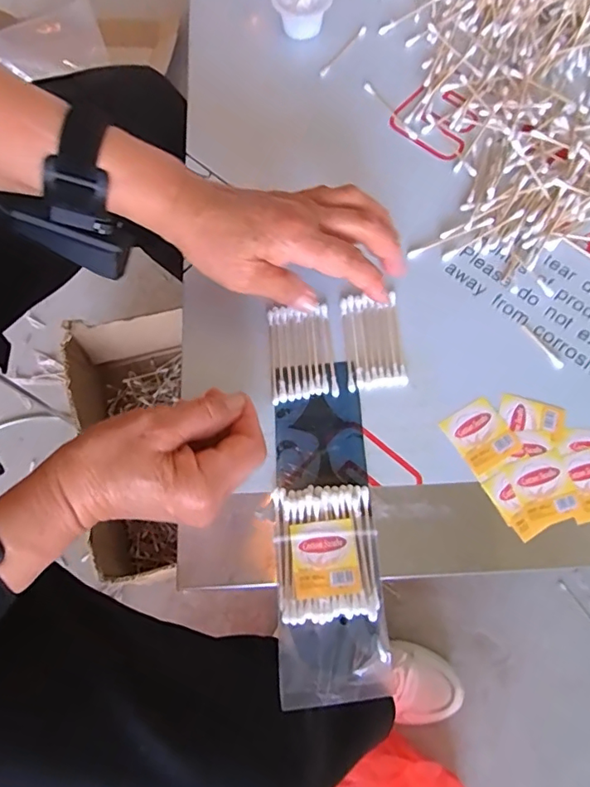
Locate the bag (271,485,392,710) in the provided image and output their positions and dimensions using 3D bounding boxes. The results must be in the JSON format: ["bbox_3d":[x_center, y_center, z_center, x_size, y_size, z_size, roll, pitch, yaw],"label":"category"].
[{"bbox_3d":[0.020,0.119,0.309,0.062,0.011,0.121,-4,71,-1],"label":"bag"}]

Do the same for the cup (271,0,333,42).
[{"bbox_3d":[0.006,-0.354,0.467,0.053,0.027,0.055,0,71,1],"label":"cup"}]

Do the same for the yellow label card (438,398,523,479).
[{"bbox_3d":[0.126,0.028,0.343,0.038,0.004,0.042,-31,73,-10],"label":"yellow label card"}]

